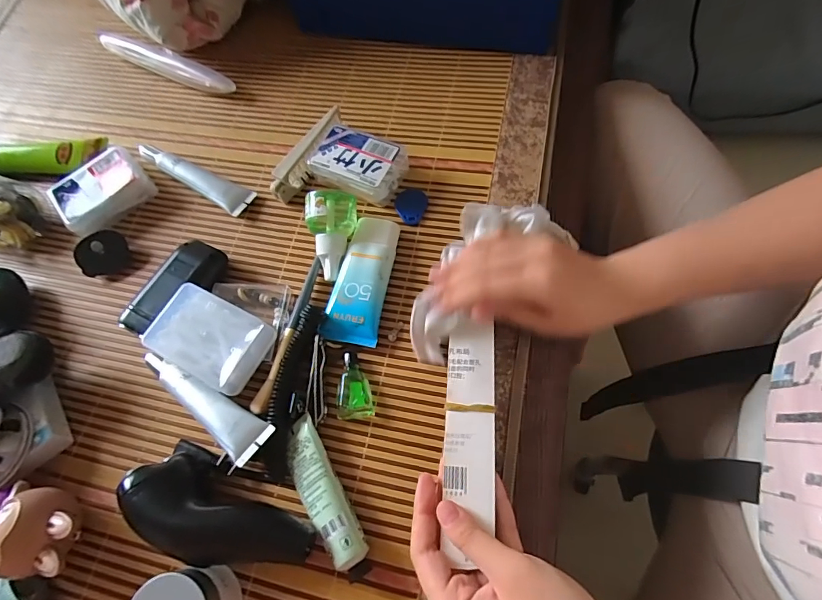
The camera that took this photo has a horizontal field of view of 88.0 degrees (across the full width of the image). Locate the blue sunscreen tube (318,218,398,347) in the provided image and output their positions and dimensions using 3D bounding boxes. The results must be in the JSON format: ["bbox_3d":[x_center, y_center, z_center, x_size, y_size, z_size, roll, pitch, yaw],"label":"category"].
[{"bbox_3d":[-0.043,-0.018,0.367,0.049,0.020,0.112,7,68,10],"label":"blue sunscreen tube"}]

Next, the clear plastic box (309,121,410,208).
[{"bbox_3d":[-0.050,-0.133,0.416,0.084,0.037,0.071,21,70,15],"label":"clear plastic box"}]

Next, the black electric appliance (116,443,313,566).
[{"bbox_3d":[-0.131,0.148,0.290,0.132,0.057,0.051,25,71,16],"label":"black electric appliance"}]

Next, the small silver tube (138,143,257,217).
[{"bbox_3d":[-0.223,-0.129,0.441,0.138,0.019,0.030,29,73,17],"label":"small silver tube"}]

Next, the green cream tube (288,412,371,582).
[{"bbox_3d":[-0.061,0.136,0.296,0.029,0.024,0.110,-30,67,-6],"label":"green cream tube"}]

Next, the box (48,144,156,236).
[{"bbox_3d":[-0.314,-0.113,0.432,0.085,0.025,0.067,-40,68,-10],"label":"box"}]

